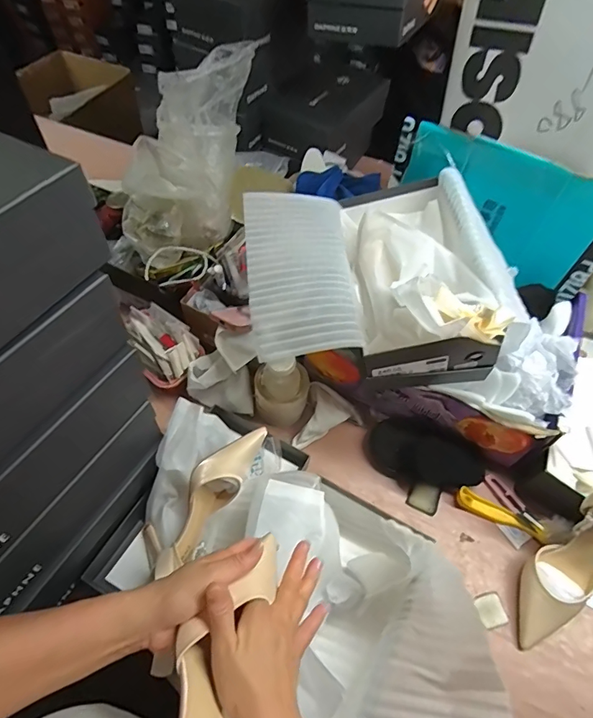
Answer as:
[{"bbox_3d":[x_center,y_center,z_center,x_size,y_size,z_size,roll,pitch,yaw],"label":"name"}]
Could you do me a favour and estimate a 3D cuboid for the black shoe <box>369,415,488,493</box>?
[{"bbox_3d":[0.207,0.152,0.701,0.181,0.042,0.091,15,57,8],"label":"black shoe"}]

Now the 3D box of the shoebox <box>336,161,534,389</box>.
[{"bbox_3d":[0.176,-0.134,0.637,0.190,0.139,0.315,-2,57,-4],"label":"shoebox"}]

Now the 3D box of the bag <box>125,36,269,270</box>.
[{"bbox_3d":[-0.200,-0.371,0.793,0.179,0.244,0.310,19,58,10],"label":"bag"}]

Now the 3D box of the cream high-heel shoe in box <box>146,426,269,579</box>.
[{"bbox_3d":[-0.127,0.188,0.637,0.075,0.097,0.226,32,77,18],"label":"cream high-heel shoe in box"}]

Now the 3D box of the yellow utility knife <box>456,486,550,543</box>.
[{"bbox_3d":[0.309,0.234,0.668,0.132,0.021,0.028,25,69,10],"label":"yellow utility knife"}]

